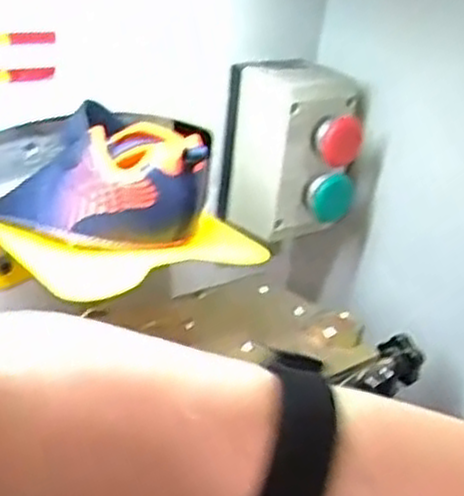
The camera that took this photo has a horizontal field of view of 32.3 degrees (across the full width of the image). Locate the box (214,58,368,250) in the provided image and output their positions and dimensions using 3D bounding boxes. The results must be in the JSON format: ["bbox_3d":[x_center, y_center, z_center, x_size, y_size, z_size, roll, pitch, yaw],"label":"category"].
[{"bbox_3d":[0.053,-0.077,0.629,0.087,0.120,0.090,-12,29,-36],"label":"box"}]

